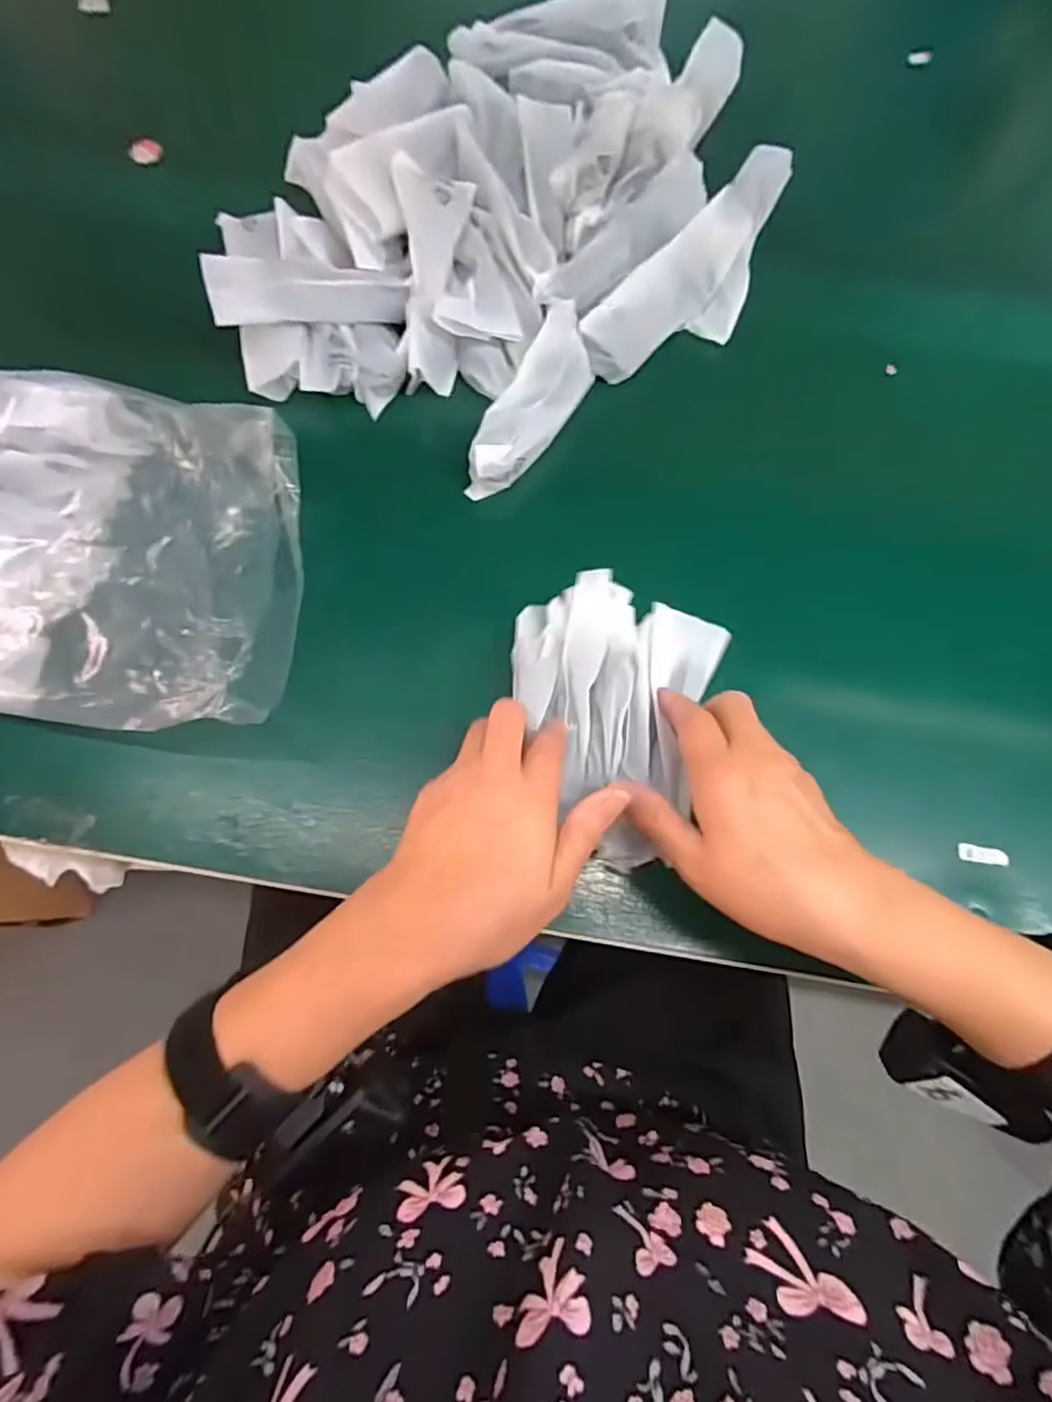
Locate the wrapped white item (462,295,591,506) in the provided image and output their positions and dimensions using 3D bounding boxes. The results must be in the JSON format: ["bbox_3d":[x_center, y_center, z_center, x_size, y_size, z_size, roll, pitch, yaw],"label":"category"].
[{"bbox_3d":[0.006,-0.204,0.431,0.047,0.038,0.144,27,76,5],"label":"wrapped white item"}]

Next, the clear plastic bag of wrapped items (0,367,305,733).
[{"bbox_3d":[-0.264,-0.092,0.364,0.295,0.097,0.202,7,75,0],"label":"clear plastic bag of wrapped items"}]

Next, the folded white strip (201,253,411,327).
[{"bbox_3d":[-0.142,-0.272,0.421,0.127,0.035,0.010,-13,32,-21],"label":"folded white strip"}]

